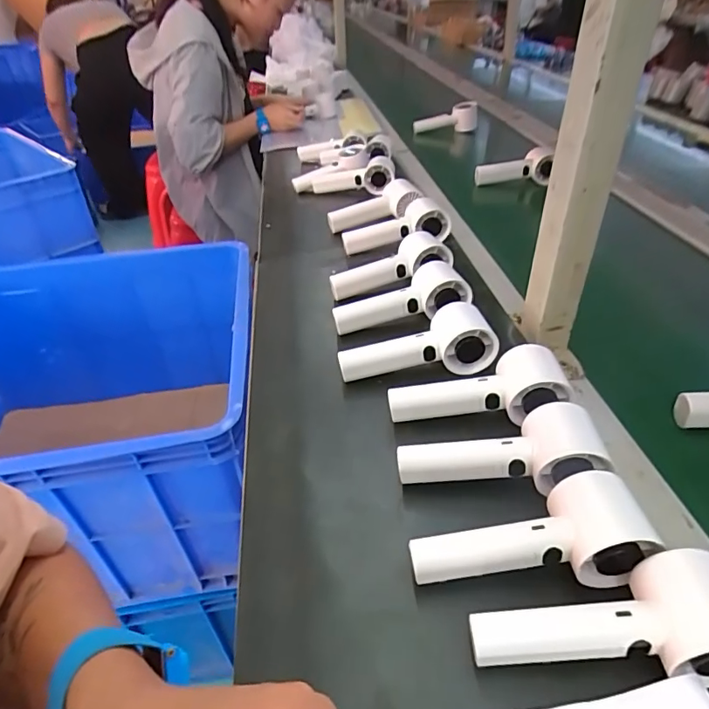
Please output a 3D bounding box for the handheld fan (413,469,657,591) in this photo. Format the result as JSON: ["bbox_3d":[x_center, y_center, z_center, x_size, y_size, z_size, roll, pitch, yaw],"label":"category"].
[{"bbox_3d":[0.113,0.123,0.335,0.145,0.063,0.055,-2,38,1],"label":"handheld fan"}]

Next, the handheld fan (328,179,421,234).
[{"bbox_3d":[0.030,-0.242,0.804,0.155,0.044,0.080,-22,40,1],"label":"handheld fan"}]

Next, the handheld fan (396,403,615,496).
[{"bbox_3d":[0.111,0.078,0.392,0.150,0.061,0.061,3,38,7],"label":"handheld fan"}]

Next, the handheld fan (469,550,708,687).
[{"bbox_3d":[0.147,0.155,0.283,0.153,0.064,0.055,-3,38,0],"label":"handheld fan"}]

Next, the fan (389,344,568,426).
[{"bbox_3d":[0.109,0.030,0.449,0.152,0.057,0.058,2,38,6],"label":"fan"}]

